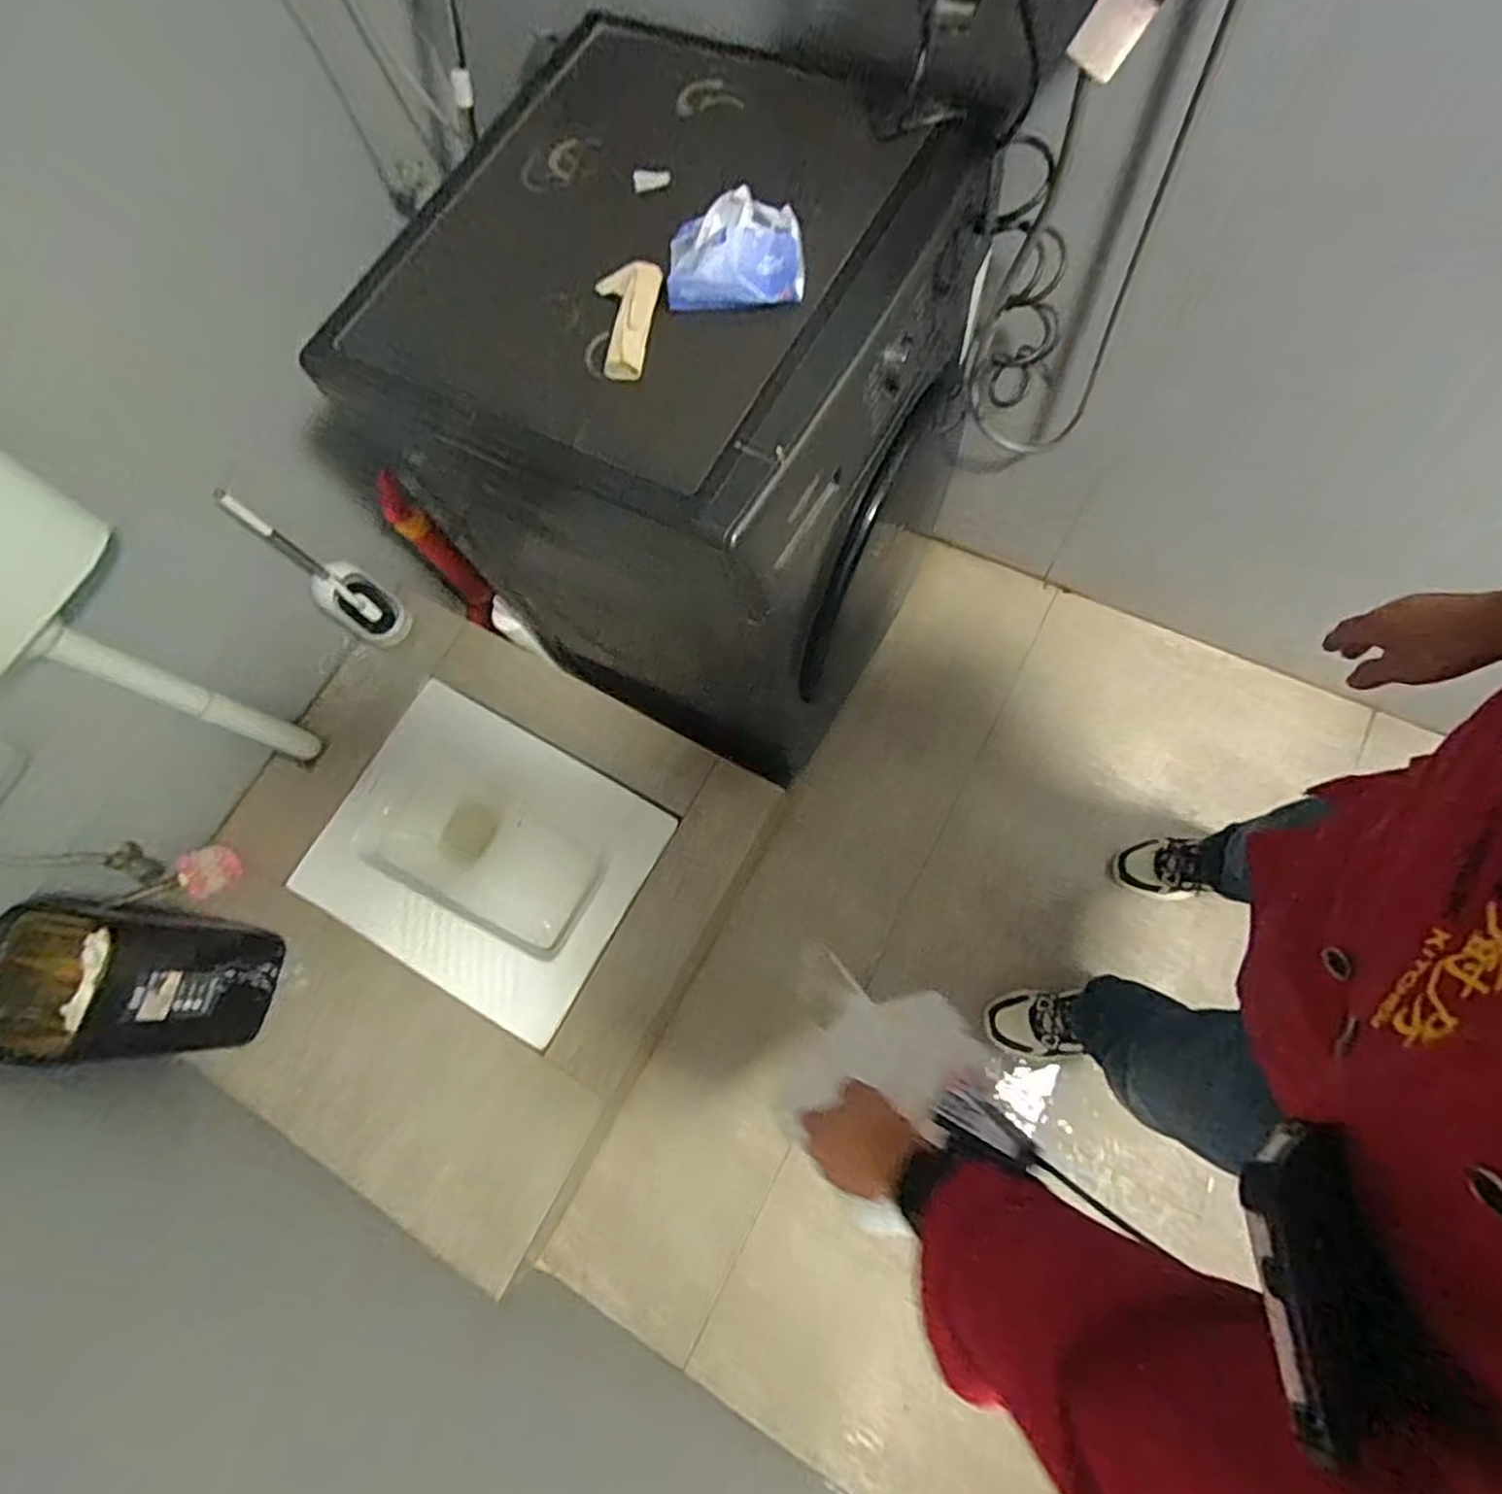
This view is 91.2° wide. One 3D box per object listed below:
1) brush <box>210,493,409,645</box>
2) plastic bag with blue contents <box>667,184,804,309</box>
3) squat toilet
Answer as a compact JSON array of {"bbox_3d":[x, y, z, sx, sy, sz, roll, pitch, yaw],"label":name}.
[{"bbox_3d":[-0.759,-0.308,1.298,0.113,0.395,0.104,-2,72,6],"label":"brush"},{"bbox_3d":[-0.019,-0.483,0.715,0.142,0.066,0.100,6,73,9],"label":"plastic bag with blue contents"},{"bbox_3d":[-0.493,0.205,1.413,0.615,0.209,0.467,26,77,14],"label":"squat toilet"}]

